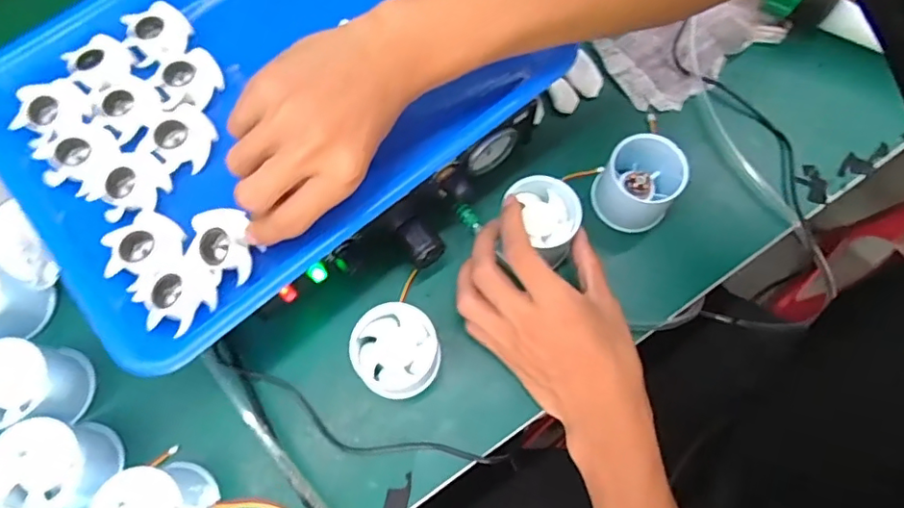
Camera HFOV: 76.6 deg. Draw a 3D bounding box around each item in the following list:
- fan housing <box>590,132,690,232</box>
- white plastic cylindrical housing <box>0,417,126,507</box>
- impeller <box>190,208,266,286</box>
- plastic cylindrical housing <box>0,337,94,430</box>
[{"bbox_3d":[0.136,-0.053,0.412,0.055,0.046,0.063,36,74,13],"label":"fan housing"},{"bbox_3d":[-0.237,0.126,0.342,0.061,0.045,0.057,0,70,1],"label":"white plastic cylindrical housing"},{"bbox_3d":[-0.131,-0.007,0.331,0.043,0.019,0.035,27,72,10],"label":"impeller"},{"bbox_3d":[-0.263,0.083,0.360,0.063,0.045,0.058,12,70,5],"label":"plastic cylindrical housing"}]

